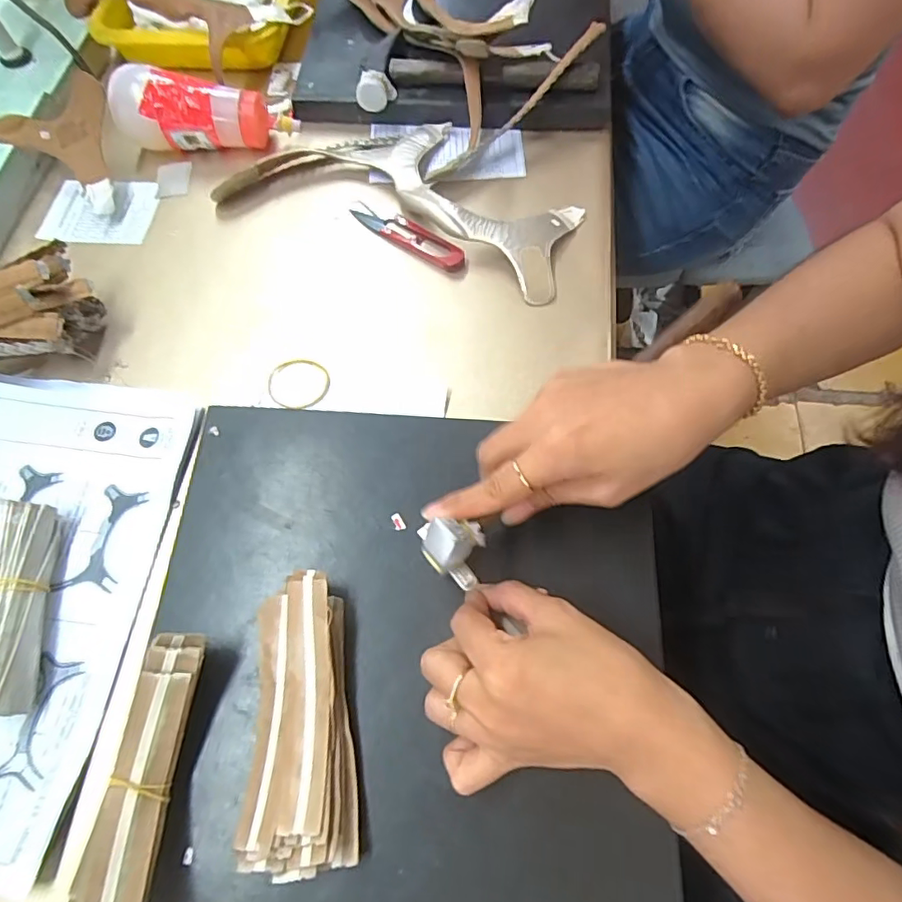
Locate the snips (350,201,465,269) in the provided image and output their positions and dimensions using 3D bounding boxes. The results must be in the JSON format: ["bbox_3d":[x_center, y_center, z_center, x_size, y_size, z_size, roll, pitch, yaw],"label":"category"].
[{"bbox_3d":[-0.038,-0.188,0.464,0.116,0.011,0.022,34,72,14],"label":"snips"}]

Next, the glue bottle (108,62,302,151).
[{"bbox_3d":[-0.224,-0.308,0.491,0.157,0.062,0.048,-3,67,0],"label":"glue bottle"}]

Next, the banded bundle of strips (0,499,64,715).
[{"bbox_3d":[-0.269,0.095,0.335,0.031,0.032,0.123,-5,67,-1],"label":"banded bundle of strips"}]

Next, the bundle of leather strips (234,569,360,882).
[{"bbox_3d":[-0.082,0.141,0.290,0.056,0.028,0.140,-6,67,-1],"label":"bundle of leather strips"}]

